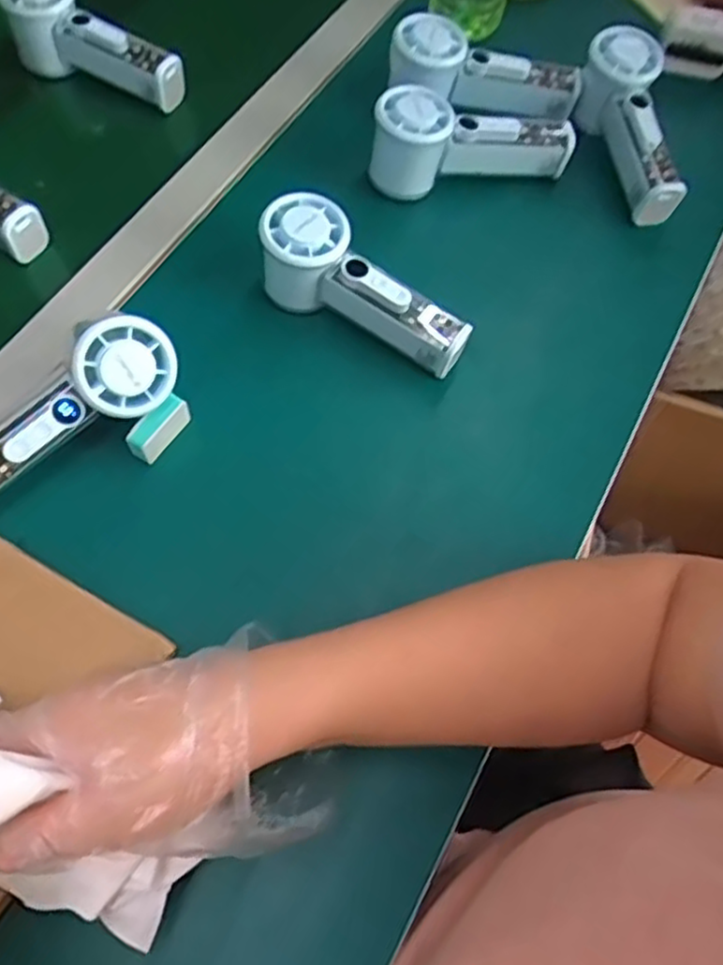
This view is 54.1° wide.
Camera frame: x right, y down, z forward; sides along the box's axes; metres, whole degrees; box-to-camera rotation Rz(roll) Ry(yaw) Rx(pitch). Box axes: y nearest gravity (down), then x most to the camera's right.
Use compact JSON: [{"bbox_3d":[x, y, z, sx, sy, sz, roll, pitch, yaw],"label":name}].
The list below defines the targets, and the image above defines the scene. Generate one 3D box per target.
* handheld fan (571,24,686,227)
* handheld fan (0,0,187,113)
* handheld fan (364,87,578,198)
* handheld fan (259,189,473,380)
[{"bbox_3d":[0.219,-0.282,0.555,0.055,0.069,0.158,-13,82,-8],"label":"handheld fan"},{"bbox_3d":[-0.217,-0.353,0.571,0.150,0.058,0.050,31,67,13],"label":"handheld fan"},{"bbox_3d":[0.084,-0.255,0.535,0.154,0.061,0.048,-1,64,-3],"label":"handheld fan"},{"bbox_3d":[-0.001,-0.125,0.477,0.154,0.064,0.054,36,67,0],"label":"handheld fan"}]

